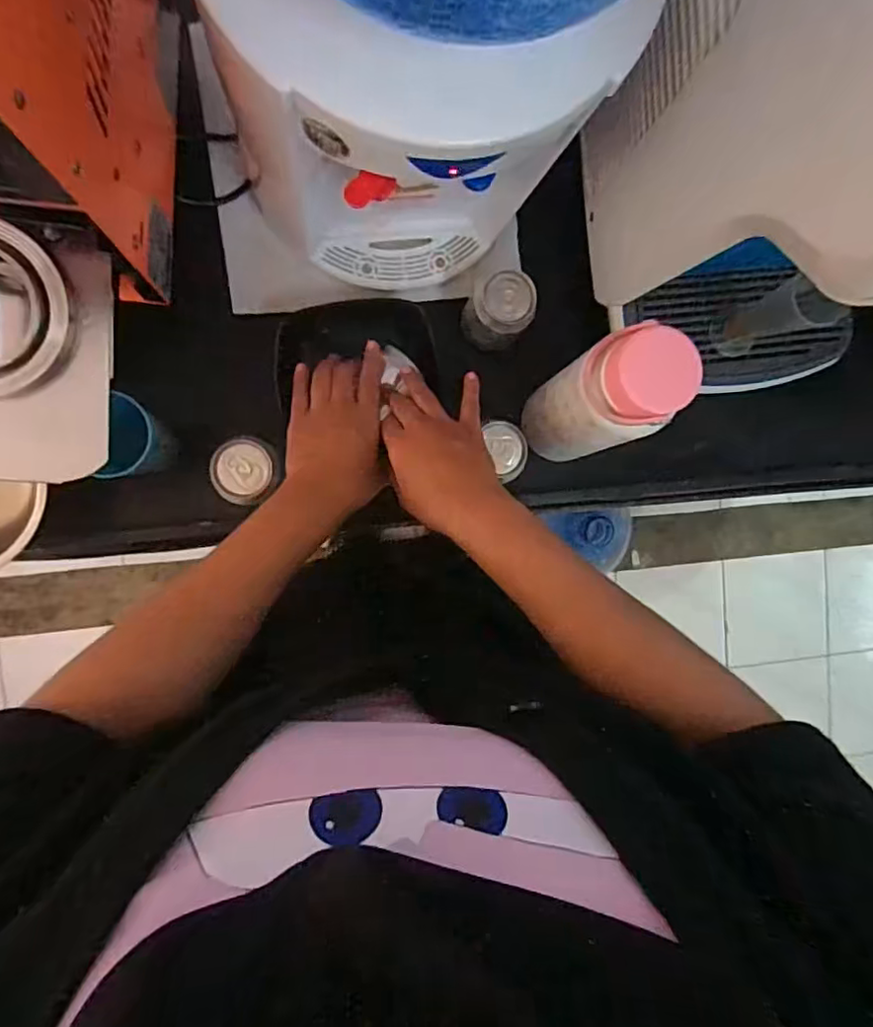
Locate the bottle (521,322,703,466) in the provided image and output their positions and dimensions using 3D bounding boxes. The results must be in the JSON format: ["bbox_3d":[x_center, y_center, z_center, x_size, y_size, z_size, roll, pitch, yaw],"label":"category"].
[{"bbox_3d":[0.148,-0.106,0.556,0.080,0.225,0.090,-28,97,-4],"label":"bottle"}]

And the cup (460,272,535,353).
[{"bbox_3d":[0.063,-0.210,0.617,0.061,0.074,0.062,-1,95,-7],"label":"cup"}]

